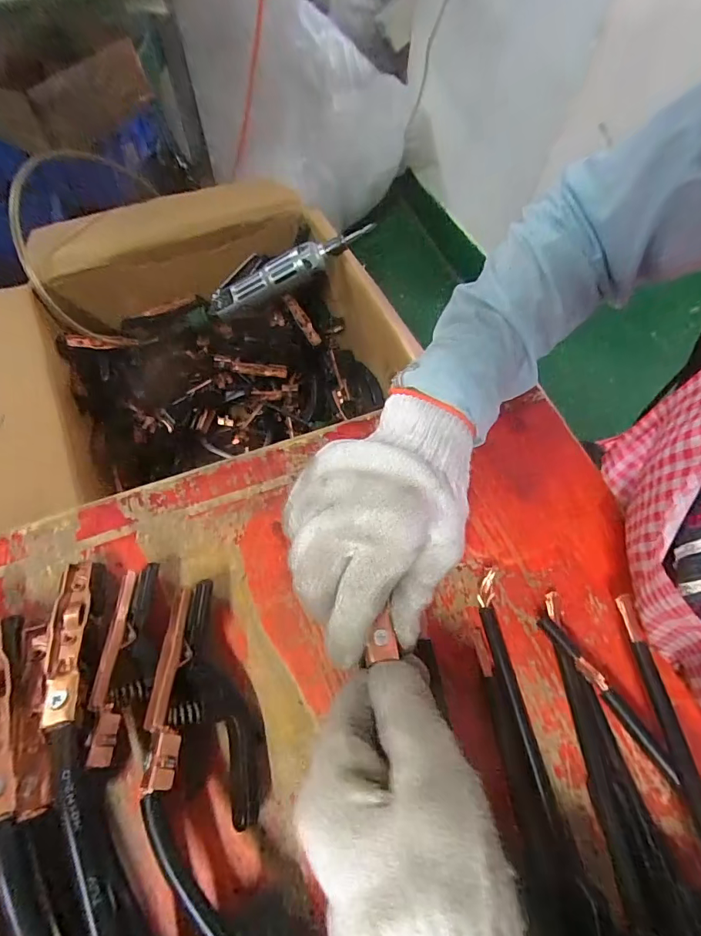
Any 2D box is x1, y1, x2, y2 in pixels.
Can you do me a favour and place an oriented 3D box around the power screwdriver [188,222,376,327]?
[{"bbox_3d":[-0.092,-0.244,0.556,0.240,0.028,0.061,-22,66,12],"label":"power screwdriver"}]

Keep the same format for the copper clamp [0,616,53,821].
[{"bbox_3d":[-0.157,0.111,0.209,0.019,0.034,0.098,-30,46,-15],"label":"copper clamp"}]

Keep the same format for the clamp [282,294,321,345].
[{"bbox_3d":[-0.068,-0.207,0.632,0.013,0.017,0.077,-45,116,-20],"label":"clamp"}]

